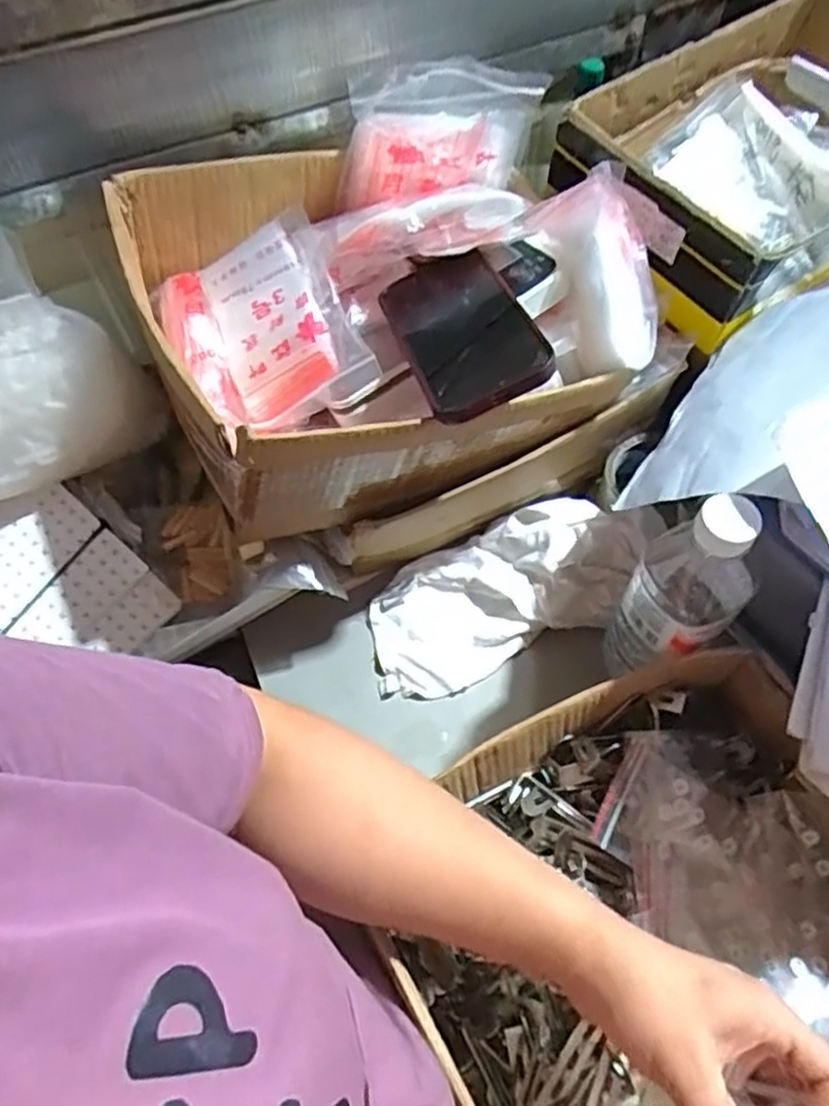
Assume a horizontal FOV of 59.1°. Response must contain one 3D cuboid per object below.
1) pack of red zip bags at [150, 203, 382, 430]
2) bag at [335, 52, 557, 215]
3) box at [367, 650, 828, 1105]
[{"bbox_3d":[-0.117,-0.170,0.537,0.129,0.048,0.176,-21,62,-8],"label":"pack of red zip bags"},{"bbox_3d":[0.022,-0.330,0.565,0.165,0.093,0.059,-14,61,-4],"label":"bag"},{"bbox_3d":[0.154,0.229,0.434,0.288,0.116,0.277,-24,62,-9],"label":"box"}]

